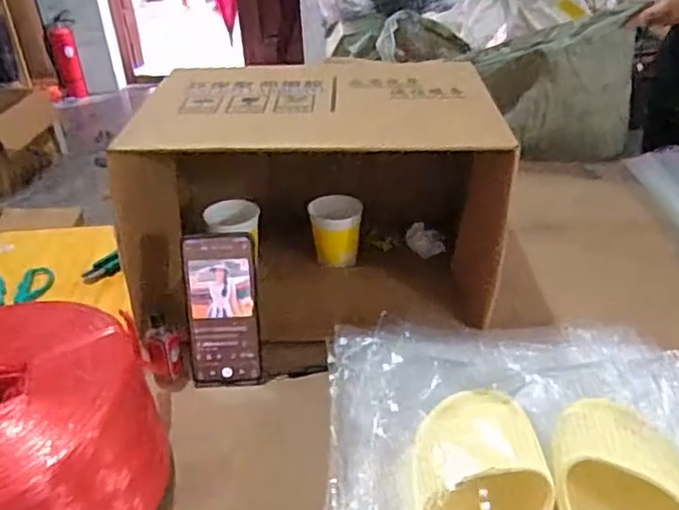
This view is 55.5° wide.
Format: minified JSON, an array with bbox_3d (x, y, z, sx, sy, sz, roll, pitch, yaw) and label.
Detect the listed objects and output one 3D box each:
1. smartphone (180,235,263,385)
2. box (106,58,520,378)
[{"bbox_3d":[-0.124,0.058,0.688,0.076,0.158,0.015,-2,11,2],"label":"smartphone"},{"bbox_3d":[-0.024,-0.062,0.792,0.412,0.268,0.326,-1,32,3],"label":"box"}]

